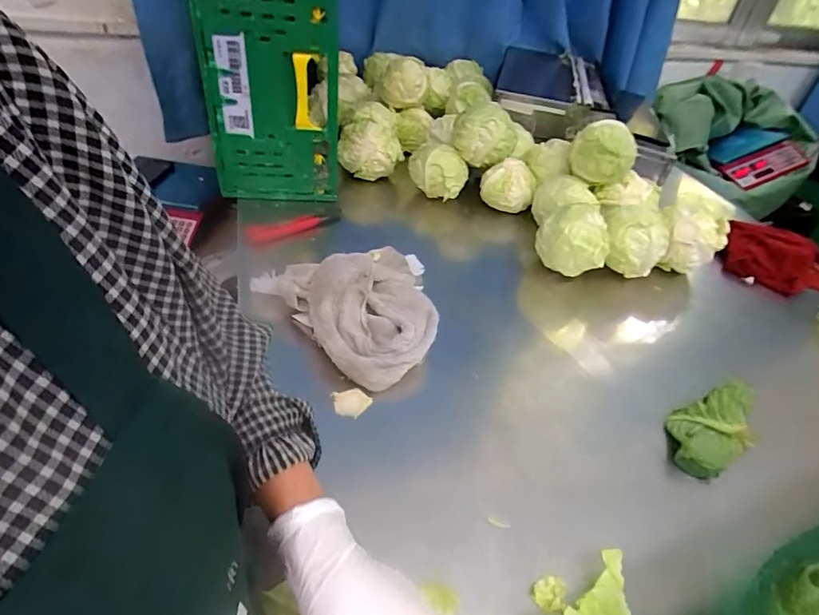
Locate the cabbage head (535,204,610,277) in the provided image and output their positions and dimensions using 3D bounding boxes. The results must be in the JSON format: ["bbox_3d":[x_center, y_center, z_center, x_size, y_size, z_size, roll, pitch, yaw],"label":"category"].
[{"bbox_3d":[0.273,-0.108,0.750,0.105,0.097,0.086,-2,42,-11],"label":"cabbage head"}]

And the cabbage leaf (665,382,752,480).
[{"bbox_3d":[0.363,0.144,0.548,0.134,0.049,0.074,-19,48,-27],"label":"cabbage leaf"}]

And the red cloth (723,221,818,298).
[{"bbox_3d":[0.694,-0.079,0.844,0.205,0.071,0.111,21,43,14],"label":"red cloth"}]

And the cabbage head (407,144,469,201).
[{"bbox_3d":[0.056,-0.272,0.903,0.116,0.084,0.094,7,41,-1],"label":"cabbage head"}]

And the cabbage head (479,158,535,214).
[{"bbox_3d":[0.195,-0.240,0.907,0.104,0.083,0.076,7,41,-1],"label":"cabbage head"}]

